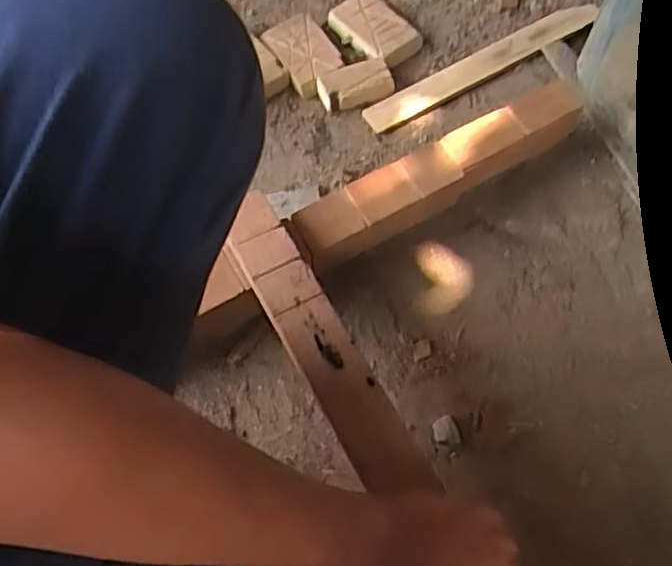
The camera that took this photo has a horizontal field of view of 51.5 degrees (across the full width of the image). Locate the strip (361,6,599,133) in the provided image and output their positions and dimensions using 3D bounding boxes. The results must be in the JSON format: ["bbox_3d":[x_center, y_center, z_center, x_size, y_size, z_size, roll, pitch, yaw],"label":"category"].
[{"bbox_3d":[0.147,-0.221,0.708,0.257,0.008,0.038,-27,64,-5],"label":"strip"}]

